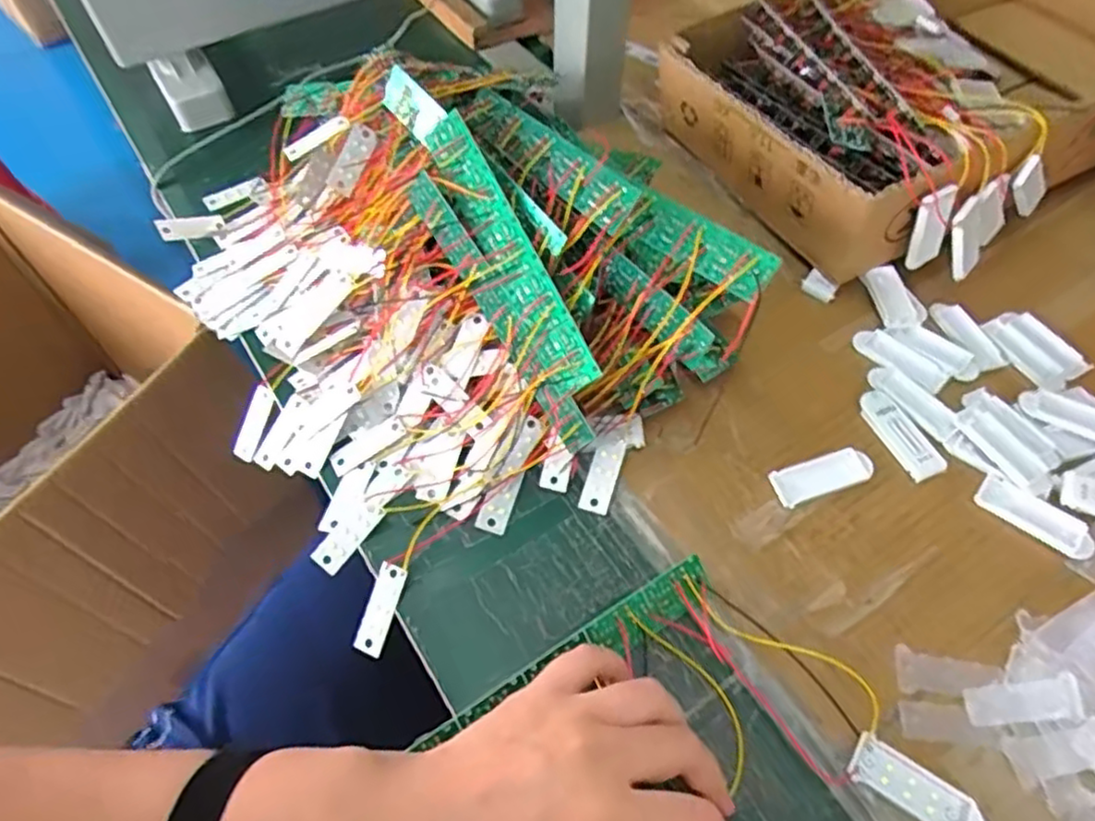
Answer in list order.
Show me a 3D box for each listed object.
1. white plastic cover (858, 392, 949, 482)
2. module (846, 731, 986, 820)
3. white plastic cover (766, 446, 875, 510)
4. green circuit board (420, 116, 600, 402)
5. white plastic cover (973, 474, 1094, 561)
[{"bbox_3d":[0.203,0.013,0.394,0.022,0.004,0.058,-21,60,-12],"label":"white plastic cover"},{"bbox_3d":[0.164,0.170,0.305,0.058,0.006,0.021,28,62,17],"label":"module"},{"bbox_3d":[0.155,0.037,0.384,0.057,0.005,0.021,-17,59,-9],"label":"white plastic cover"},{"bbox_3d":[-0.024,-0.085,0.371,0.030,0.008,0.170,-32,78,22],"label":"green circuit board"},{"bbox_3d":[0.261,0.056,0.365,0.057,0.004,0.022,35,65,21],"label":"white plastic cover"}]

